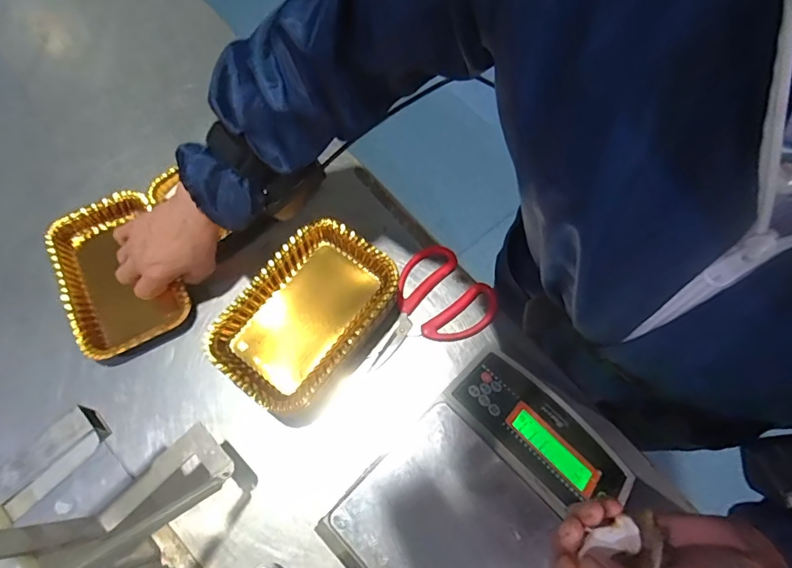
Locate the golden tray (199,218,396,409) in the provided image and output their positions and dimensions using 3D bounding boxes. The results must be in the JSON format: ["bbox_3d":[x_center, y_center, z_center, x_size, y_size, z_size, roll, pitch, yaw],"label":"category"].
[{"bbox_3d":[-0.094,0.031,0.498,0.129,0.041,0.193,35,70,11],"label":"golden tray"}]

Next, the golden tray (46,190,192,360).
[{"bbox_3d":[-0.321,-0.012,0.546,0.116,0.029,0.191,-27,72,-13],"label":"golden tray"}]

